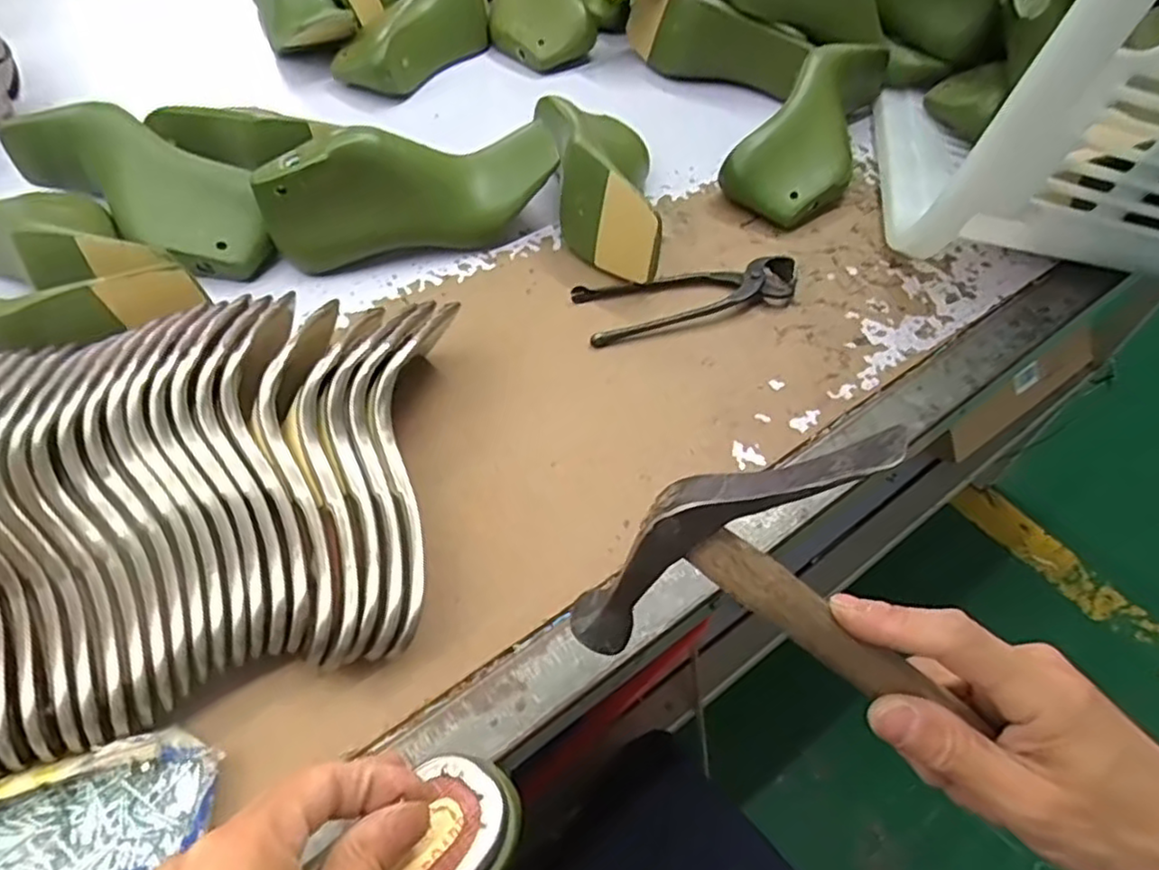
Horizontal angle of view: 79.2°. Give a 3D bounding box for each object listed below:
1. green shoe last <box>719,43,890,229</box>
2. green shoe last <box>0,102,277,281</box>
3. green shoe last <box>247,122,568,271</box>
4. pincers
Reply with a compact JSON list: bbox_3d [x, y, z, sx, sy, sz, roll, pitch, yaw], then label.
[{"bbox_3d":[0.216,-0.292,0.645,0.101,0.075,0.232,24,56,14],"label":"green shoe last"},{"bbox_3d":[-0.345,-0.201,0.554,0.228,0.069,0.078,28,57,17],"label":"green shoe last"},{"bbox_3d":[-0.127,-0.195,0.557,0.231,0.091,0.065,-17,56,-14],"label":"green shoe last"},{"bbox_3d":[0.088,-0.109,0.541,0.174,0.015,0.057,-13,55,-12],"label":"pincers"}]

